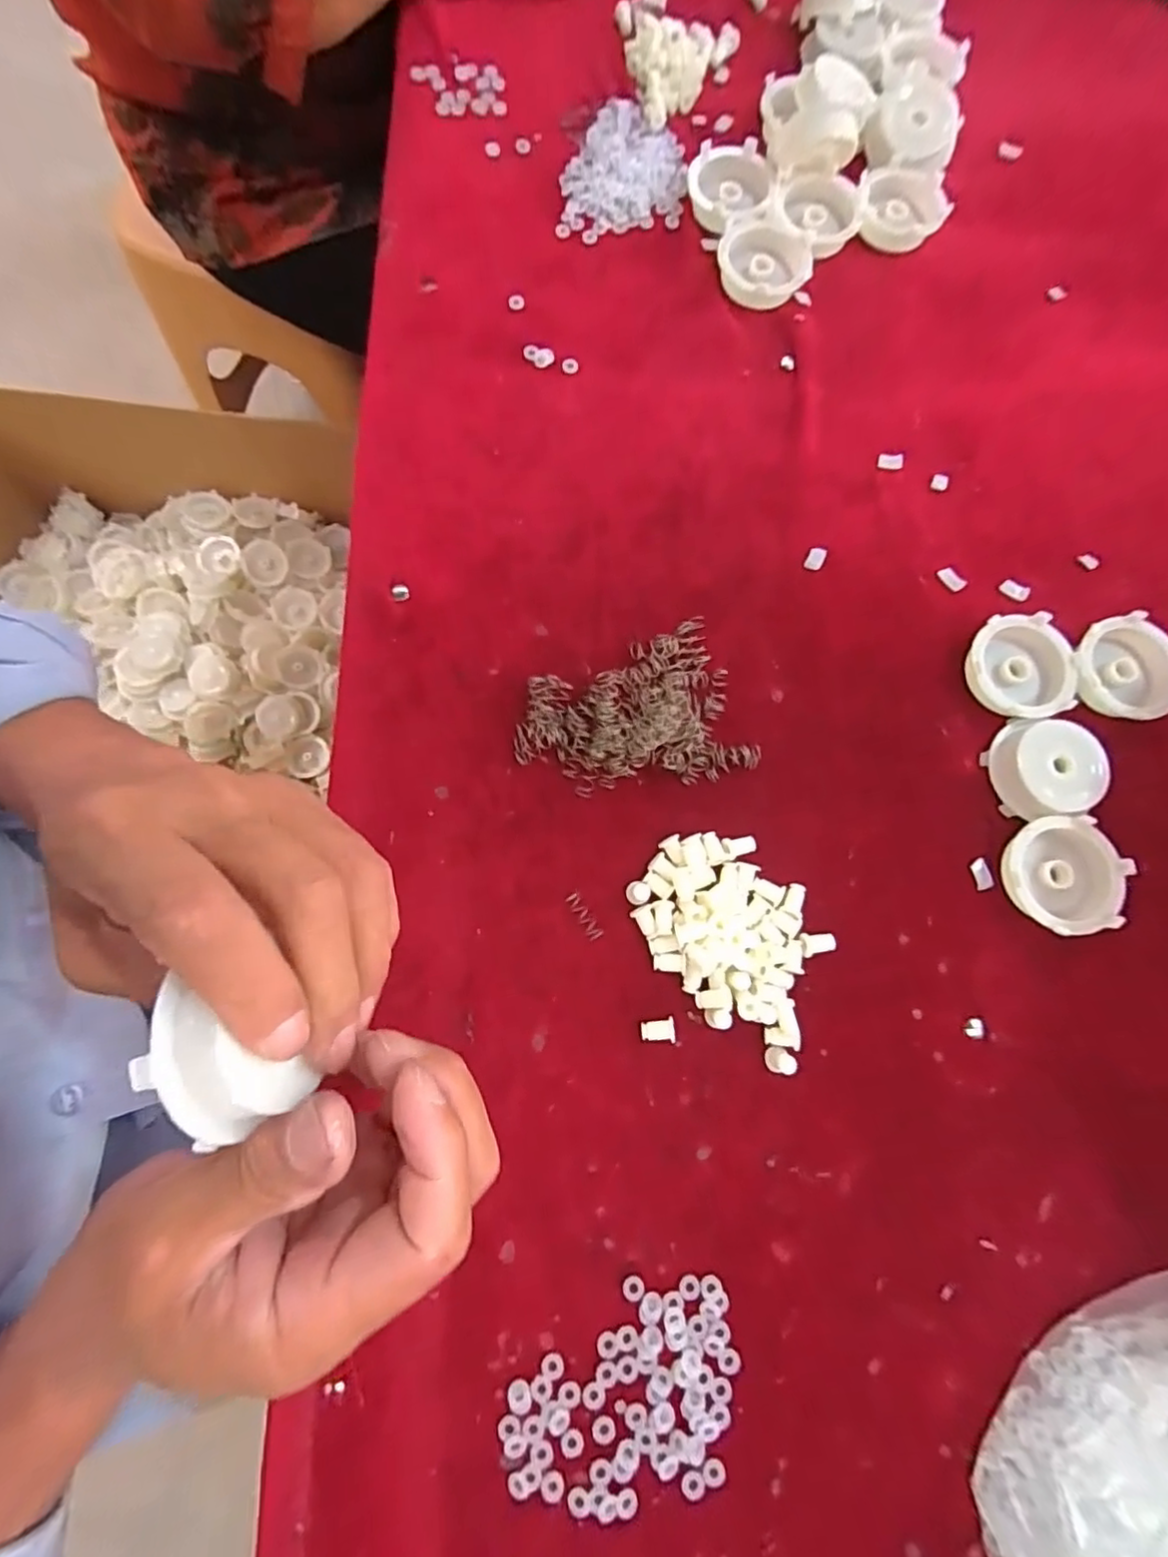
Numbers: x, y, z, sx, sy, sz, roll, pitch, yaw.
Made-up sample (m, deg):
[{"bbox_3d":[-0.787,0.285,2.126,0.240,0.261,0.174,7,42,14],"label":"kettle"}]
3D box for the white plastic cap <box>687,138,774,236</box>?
[{"bbox_3d":[0.097,-0.387,0.404,0.054,0.014,0.065,-2,78,-2],"label":"white plastic cap"}]

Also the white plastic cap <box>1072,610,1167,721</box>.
[{"bbox_3d":[0.301,-0.060,0.343,0.061,0.016,0.057,0,78,-1],"label":"white plastic cap"}]

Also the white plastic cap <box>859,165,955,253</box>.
[{"bbox_3d":[0.212,-0.378,0.408,0.053,0.011,0.064,14,78,2],"label":"white plastic cap"}]

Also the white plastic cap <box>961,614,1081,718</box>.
[{"bbox_3d":[0.241,-0.061,0.339,0.056,0.012,0.057,0,78,-1],"label":"white plastic cap"}]

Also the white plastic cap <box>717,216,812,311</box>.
[{"bbox_3d":[0.115,-0.330,0.393,0.056,0.014,0.054,0,78,-1],"label":"white plastic cap"}]

